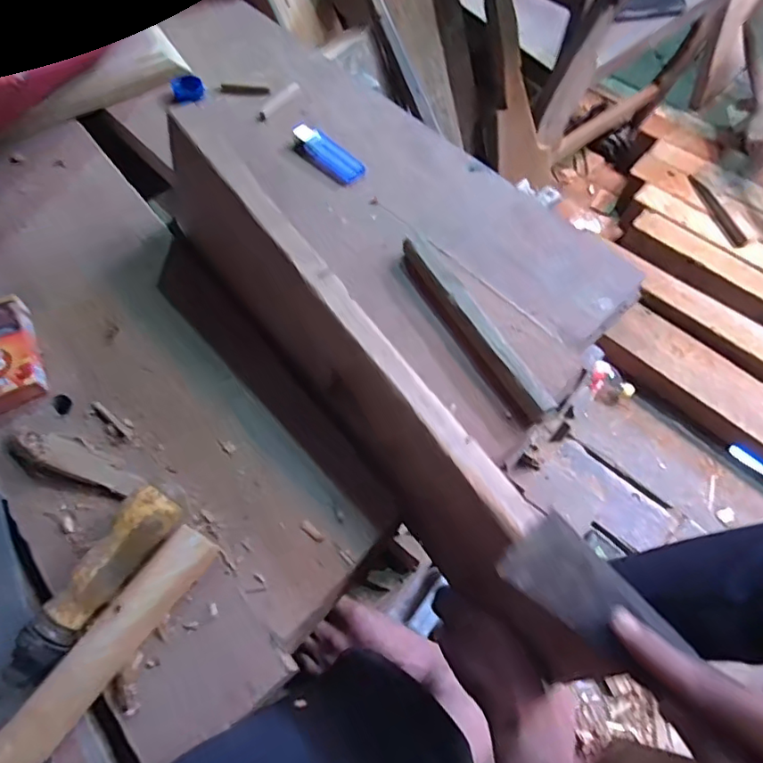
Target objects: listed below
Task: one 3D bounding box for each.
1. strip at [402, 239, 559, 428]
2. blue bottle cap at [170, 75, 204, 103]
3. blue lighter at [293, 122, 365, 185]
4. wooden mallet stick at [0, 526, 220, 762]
[{"bbox_3d":[0.072,-0.045,0.438,0.025,0.027,0.181,-27,67,-15],"label":"strip"},{"bbox_3d":[-0.202,-0.307,0.579,0.031,0.011,0.033,1,63,-2],"label":"blue bottle cap"},{"bbox_3d":[-0.053,-0.224,0.540,0.087,0.011,0.031,41,69,17],"label":"blue lighter"},{"bbox_3d":[-0.176,0.172,0.325,0.031,0.025,0.198,33,66,14],"label":"wooden mallet stick"}]

